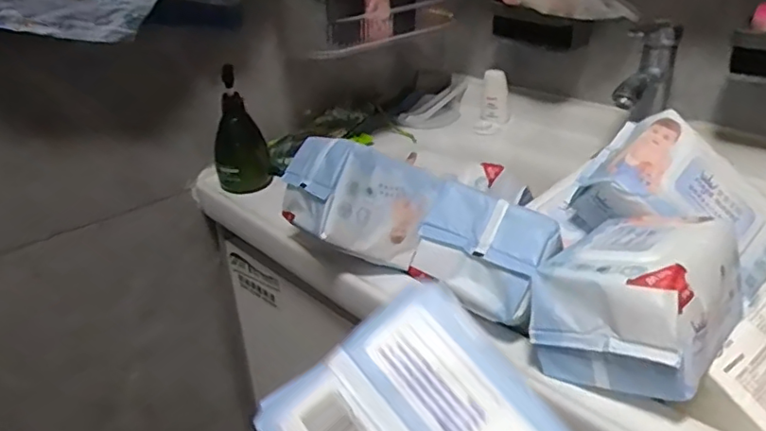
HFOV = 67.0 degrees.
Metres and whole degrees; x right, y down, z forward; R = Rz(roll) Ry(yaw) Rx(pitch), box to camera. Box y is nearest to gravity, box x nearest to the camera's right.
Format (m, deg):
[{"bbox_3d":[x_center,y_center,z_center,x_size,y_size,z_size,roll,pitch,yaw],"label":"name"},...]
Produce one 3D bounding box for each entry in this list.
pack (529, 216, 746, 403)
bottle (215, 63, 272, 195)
[{"bbox_3d":[0.198,0.059,0.443,0.121,0.100,0.163,6,17,42],"label":"pack"},{"bbox_3d":[-0.179,-0.103,0.715,0.066,0.139,0.055,-9,29,-12],"label":"bottle"}]

